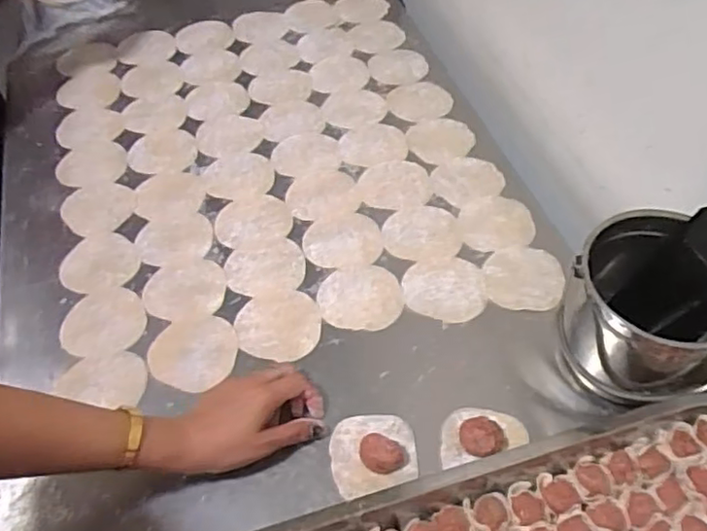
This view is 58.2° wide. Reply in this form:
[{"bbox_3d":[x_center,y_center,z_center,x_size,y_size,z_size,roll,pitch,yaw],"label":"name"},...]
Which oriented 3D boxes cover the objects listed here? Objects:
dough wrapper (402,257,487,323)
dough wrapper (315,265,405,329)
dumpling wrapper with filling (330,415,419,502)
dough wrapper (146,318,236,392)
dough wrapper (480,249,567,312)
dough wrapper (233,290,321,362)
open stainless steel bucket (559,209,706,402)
[{"bbox_3d":[0.095,0.024,0.665,0.084,0.004,0.080,-2,52,2],"label":"dough wrapper"},{"bbox_3d":[0.007,0.033,0.662,0.086,0.004,0.079,-3,52,2],"label":"dough wrapper"},{"bbox_3d":[0.017,0.160,0.554,0.075,0.021,0.068,-14,53,-7],"label":"dumpling wrapper with filling"},{"bbox_3d":[-0.160,0.084,0.631,0.083,0.006,0.081,12,54,13],"label":"dough wrapper"},{"bbox_3d":[0.179,0.013,0.670,0.080,0.004,0.078,2,53,6],"label":"dough wrapper"},{"bbox_3d":[-0.076,0.060,0.644,0.084,0.005,0.080,-2,52,2],"label":"dough wrapper"},{"bbox_3d":[0.260,0.051,0.549,0.145,0.134,0.122,33,61,25],"label":"open stainless steel bucket"}]

